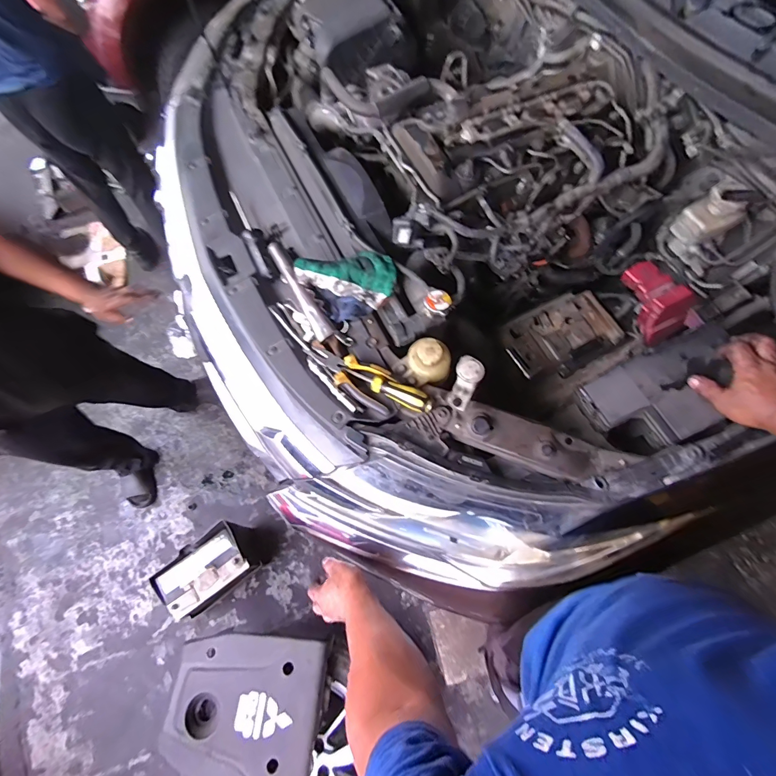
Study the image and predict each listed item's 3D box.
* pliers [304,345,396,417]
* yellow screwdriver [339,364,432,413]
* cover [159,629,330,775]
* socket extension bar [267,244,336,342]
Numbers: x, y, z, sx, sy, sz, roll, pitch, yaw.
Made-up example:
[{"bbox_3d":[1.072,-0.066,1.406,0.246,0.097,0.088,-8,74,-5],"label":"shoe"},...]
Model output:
[{"bbox_3d":[-0.061,-0.029,0.664,0.182,0.026,0.068,37,73,15],"label":"pliers"},{"bbox_3d":[-0.004,-0.002,0.642,0.165,0.032,0.026,24,70,11],"label":"yellow screwdriver"},{"bbox_3d":[-0.443,0.976,1.161,0.476,0.077,0.410,5,68,3],"label":"cover"},{"bbox_3d":[-0.169,-0.187,0.729,0.032,0.041,0.243,-29,70,-10],"label":"socket extension bar"}]

